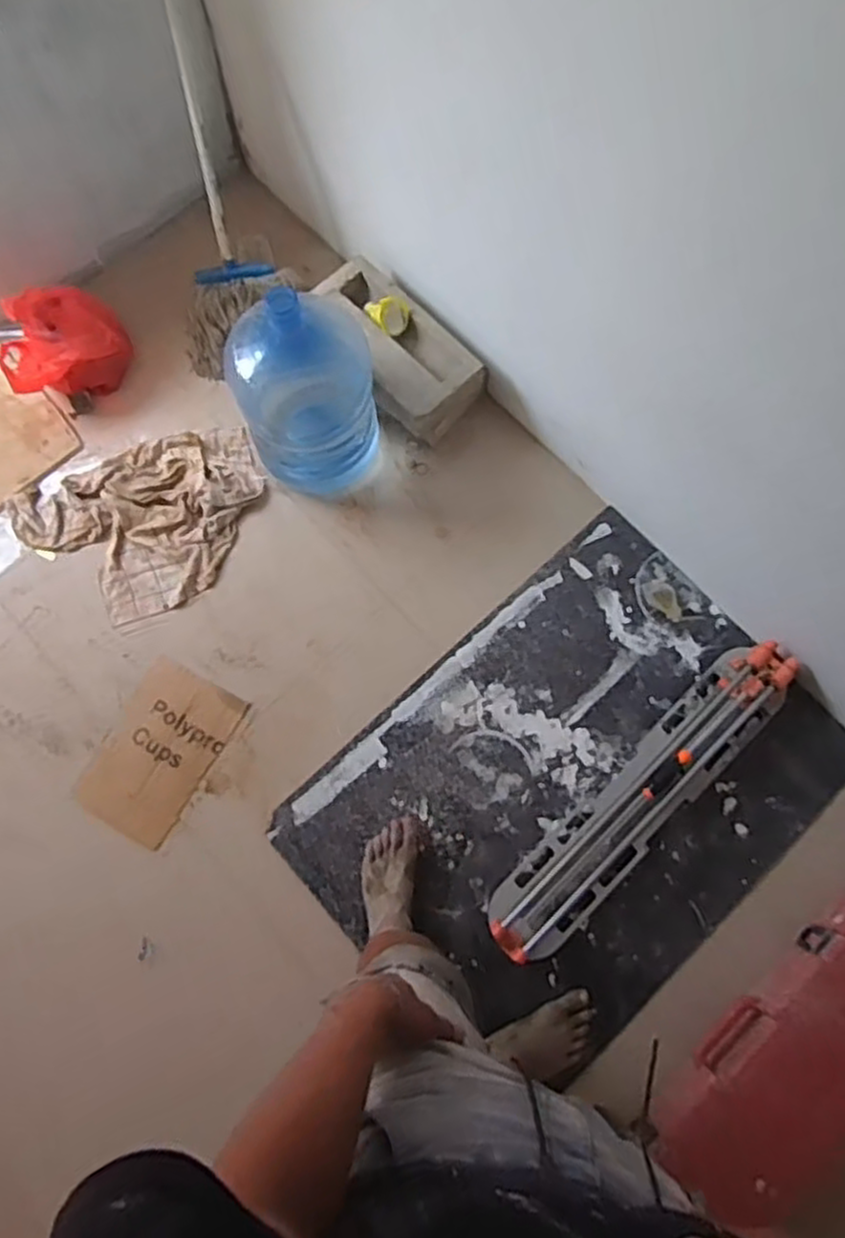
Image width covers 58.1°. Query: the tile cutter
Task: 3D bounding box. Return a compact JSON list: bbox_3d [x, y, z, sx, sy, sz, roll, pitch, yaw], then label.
[{"bbox_3d":[0.441,0.321,1.446,0.759,0.098,0.157,-44,79,-10],"label":"tile cutter"}]

